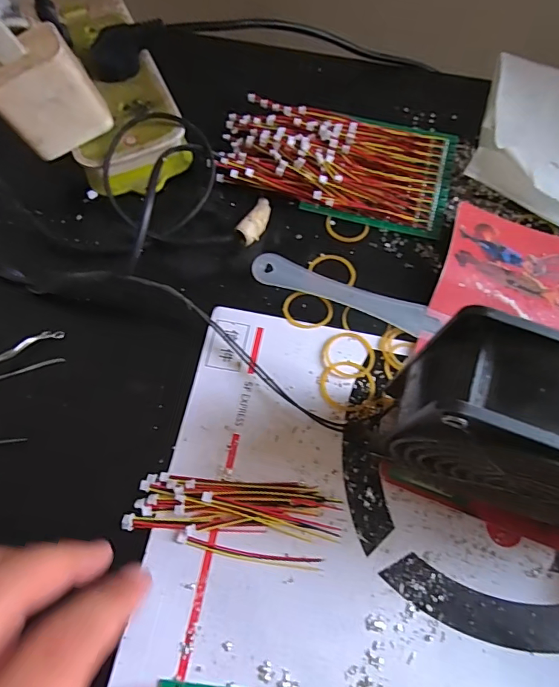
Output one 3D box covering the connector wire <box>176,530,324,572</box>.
[{"bbox_3d":[-0.015,0.104,0.229,0.073,0.004,0.007,11,66,2],"label":"connector wire"}]

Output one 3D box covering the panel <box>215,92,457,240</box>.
[{"bbox_3d":[0.041,-0.134,0.331,0.163,0.018,0.087,14,66,3],"label":"panel"}]

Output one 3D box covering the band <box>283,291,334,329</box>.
[{"bbox_3d":[0.018,-0.020,0.288,0.031,0.005,0.026,15,68,3],"label":"band"}]

